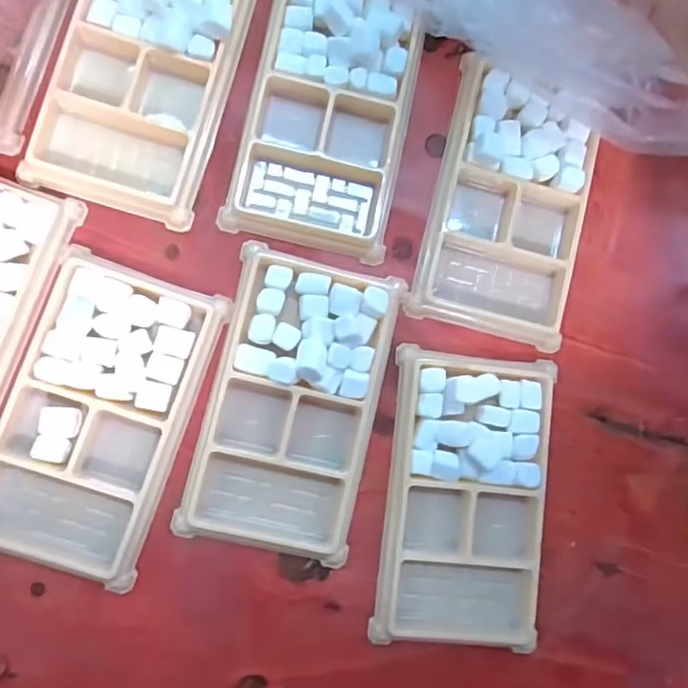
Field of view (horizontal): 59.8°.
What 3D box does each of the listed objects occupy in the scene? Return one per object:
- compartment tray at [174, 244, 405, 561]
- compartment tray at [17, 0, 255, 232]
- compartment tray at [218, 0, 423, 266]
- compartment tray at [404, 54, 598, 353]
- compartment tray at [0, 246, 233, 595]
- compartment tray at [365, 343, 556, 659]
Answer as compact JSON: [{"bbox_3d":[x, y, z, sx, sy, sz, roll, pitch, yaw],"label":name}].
[{"bbox_3d":[-0.022,0.026,0.274,0.075,0.020,0.136,15,83,-5],"label":"compartment tray"},{"bbox_3d":[-0.091,-0.129,0.277,0.073,0.018,0.132,16,83,-5],"label":"compartment tray"},{"bbox_3d":[-0.007,-0.111,0.286,0.074,0.018,0.129,11,84,-6],"label":"compartment tray"},{"bbox_3d":[0.083,-0.067,0.295,0.075,0.015,0.124,15,83,-5],"label":"compartment tray"},{"bbox_3d":[-0.109,0.033,0.267,0.075,0.014,0.136,17,83,-5],"label":"compartment tray"},{"bbox_3d":[0.059,0.072,0.280,0.074,0.019,0.136,7,84,-6],"label":"compartment tray"}]

